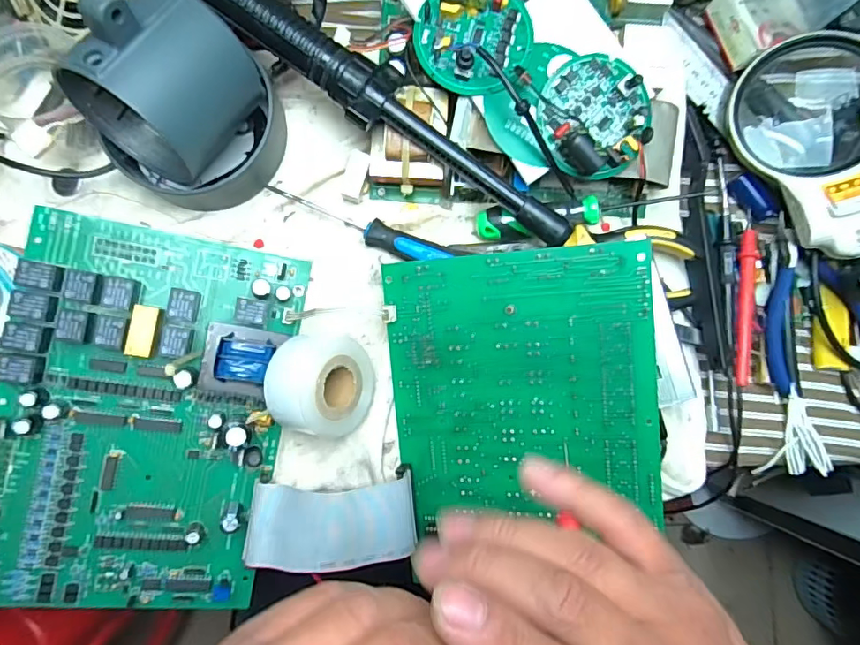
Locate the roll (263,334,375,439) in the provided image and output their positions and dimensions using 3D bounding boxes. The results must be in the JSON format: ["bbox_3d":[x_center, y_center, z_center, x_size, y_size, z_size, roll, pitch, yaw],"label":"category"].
[{"bbox_3d":[-0.064,0.039,0.310,0.034,0.060,0.062,4,87,36],"label":"roll"}]

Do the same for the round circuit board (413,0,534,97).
[{"bbox_3d":[0.029,-0.172,0.301,0.072,0.019,0.063,-21,88,-5],"label":"round circuit board"}]

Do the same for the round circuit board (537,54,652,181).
[{"bbox_3d":[0.102,-0.126,0.307,0.068,0.014,0.066,0,86,-3],"label":"round circuit board"}]

